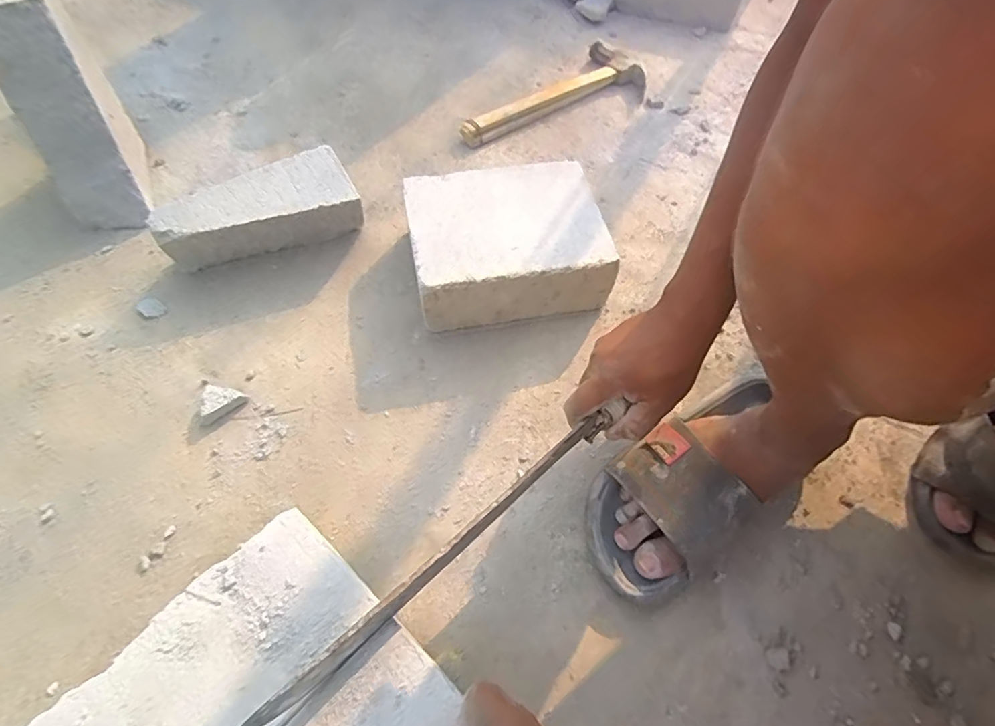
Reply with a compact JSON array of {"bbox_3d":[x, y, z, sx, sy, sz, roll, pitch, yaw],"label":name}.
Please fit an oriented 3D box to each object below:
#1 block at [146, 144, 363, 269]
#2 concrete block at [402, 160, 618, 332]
[{"bbox_3d":[-0.253,-0.156,0.565,0.200,0.090,0.065,-18,61,-12],"label":"block"},{"bbox_3d":[0.006,-0.131,0.566,0.192,0.079,0.167,-9,60,-8],"label":"concrete block"}]

